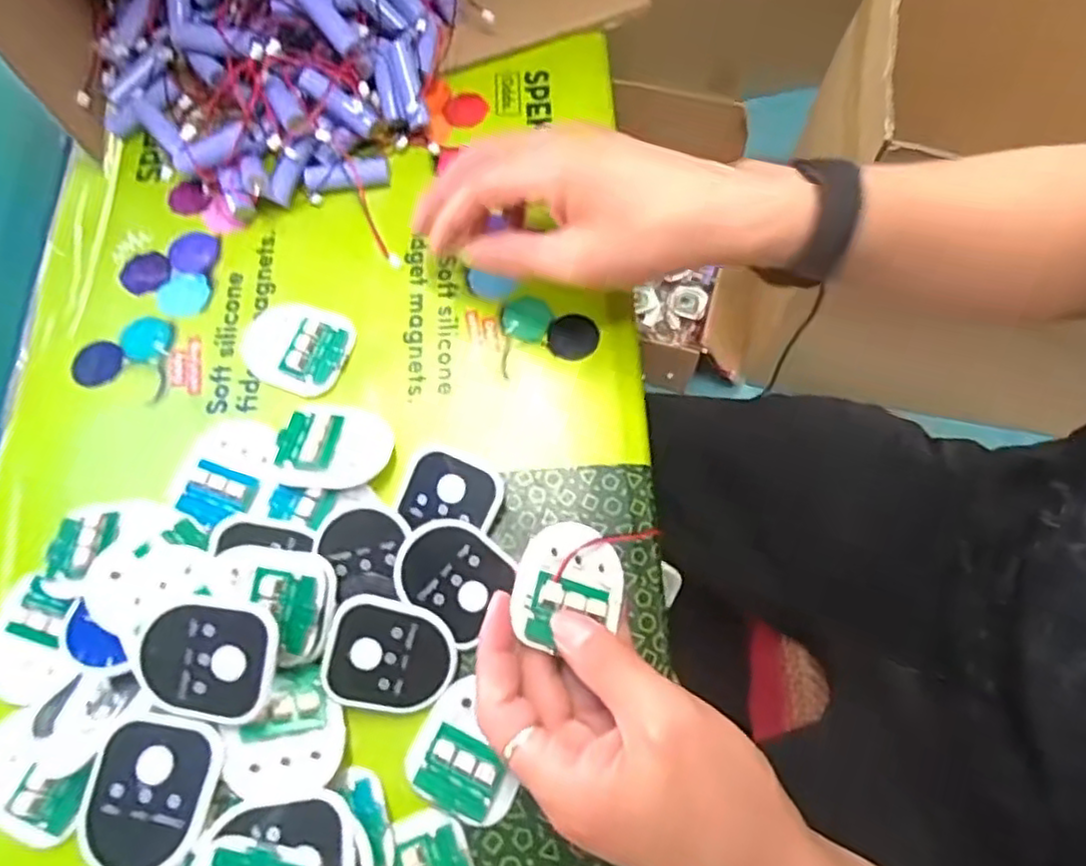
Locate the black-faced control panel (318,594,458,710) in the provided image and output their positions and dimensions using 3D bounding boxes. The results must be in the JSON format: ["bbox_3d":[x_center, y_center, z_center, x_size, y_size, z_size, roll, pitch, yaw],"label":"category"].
[{"bbox_3d":[-0.069,0.101,0.306,0.057,0.004,0.047,15,87,-9],"label":"black-faced control panel"}]

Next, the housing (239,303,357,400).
[{"bbox_3d":[-0.138,-0.049,0.371,0.063,0.013,0.051,18,72,9],"label":"housing"}]

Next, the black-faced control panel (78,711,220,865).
[{"bbox_3d":[-0.158,0.142,0.267,0.048,0.008,0.056,9,71,6],"label":"black-faced control panel"}]

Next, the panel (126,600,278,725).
[{"bbox_3d":[-0.142,0.093,0.283,0.062,0.014,0.047,9,88,1],"label":"panel"}]

